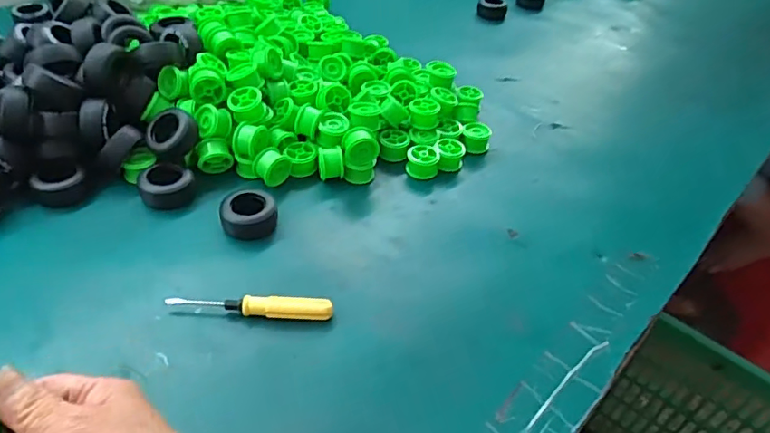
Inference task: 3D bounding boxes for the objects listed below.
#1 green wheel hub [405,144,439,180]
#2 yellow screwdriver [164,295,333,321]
[{"bbox_3d":[0.039,-0.056,0.574,0.033,0.030,0.027,14,42,7],"label":"green wheel hub"},{"bbox_3d":[-0.103,0.070,0.413,0.123,0.020,0.013,4,42,-4],"label":"yellow screwdriver"}]

